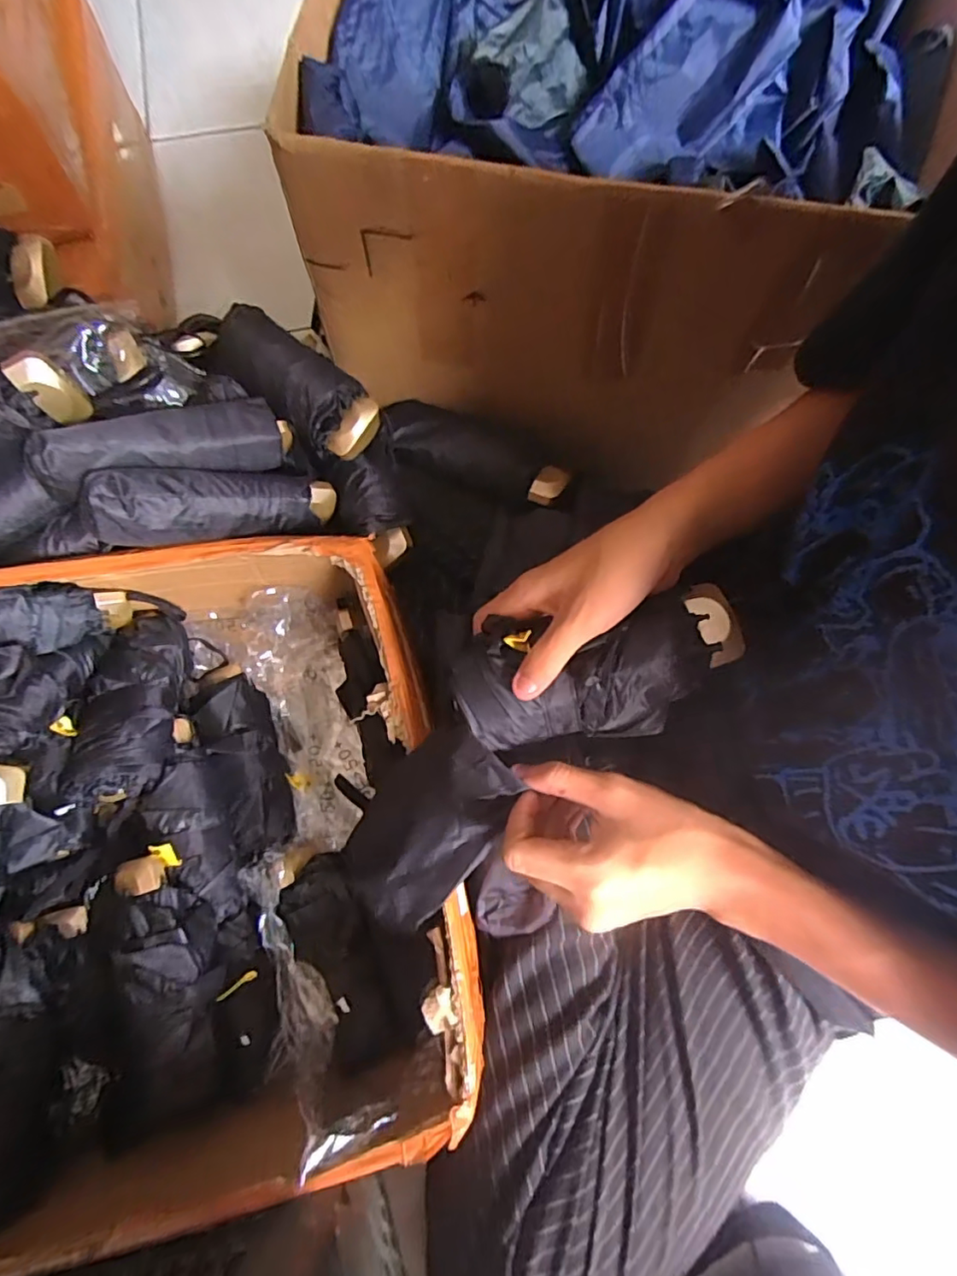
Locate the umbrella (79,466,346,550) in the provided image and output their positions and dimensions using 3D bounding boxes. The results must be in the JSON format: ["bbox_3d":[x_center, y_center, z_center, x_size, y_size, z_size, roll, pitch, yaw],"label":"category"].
[{"bbox_3d":[-0.195,-0.098,0.432,0.178,0.054,0.046,-14,69,-40],"label":"umbrella"}]

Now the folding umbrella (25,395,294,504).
[{"bbox_3d":[-0.224,-0.142,0.415,0.165,0.039,0.047,-20,72,-30],"label":"folding umbrella"}]

